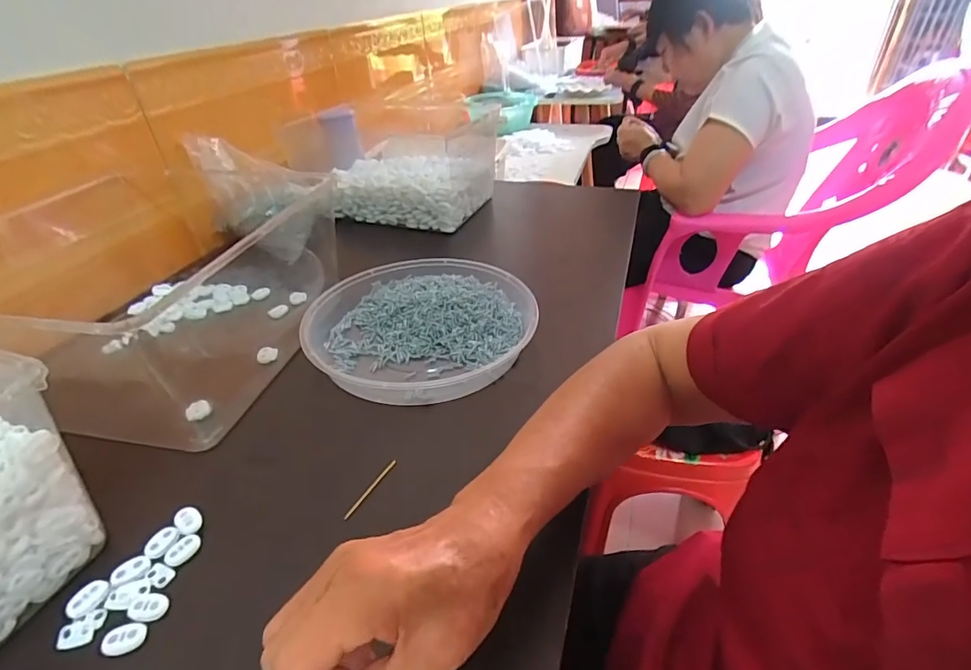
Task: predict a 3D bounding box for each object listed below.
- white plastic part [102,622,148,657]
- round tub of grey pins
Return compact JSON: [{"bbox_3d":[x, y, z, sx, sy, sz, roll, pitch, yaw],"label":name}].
[{"bbox_3d":[-0.212,0.178,0.288,0.022,0.004,0.015,-8,36,-7],"label":"white plastic part"},{"bbox_3d":[-0.069,-0.016,0.511,0.238,0.034,0.223,-2,35,1],"label":"round tub of grey pins"}]

